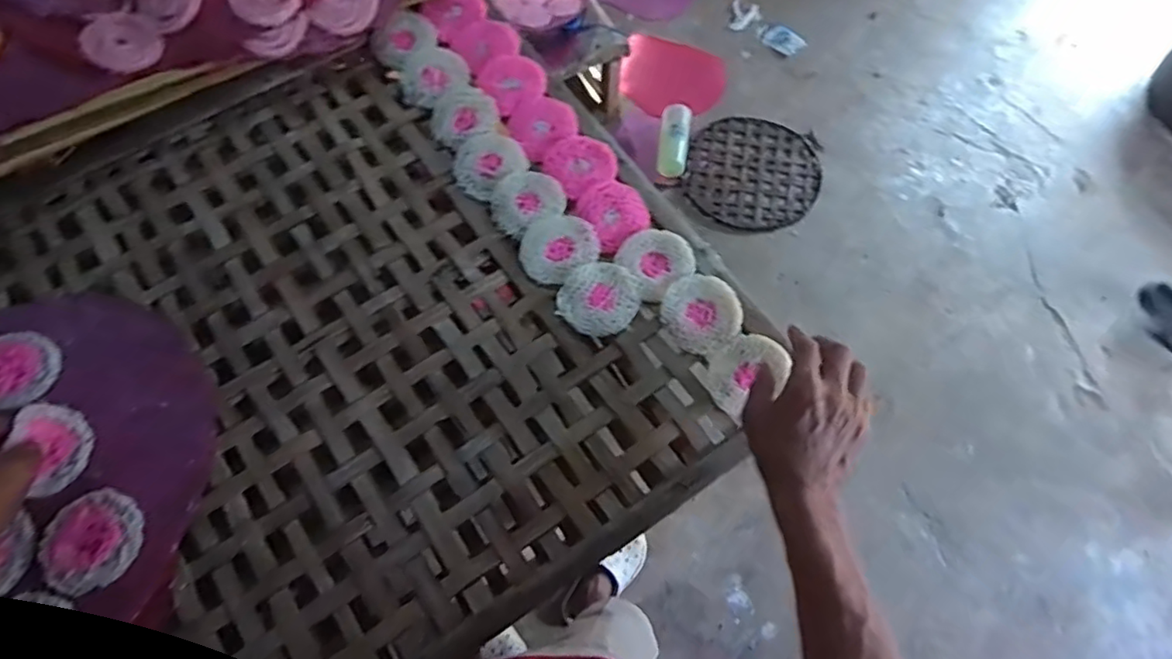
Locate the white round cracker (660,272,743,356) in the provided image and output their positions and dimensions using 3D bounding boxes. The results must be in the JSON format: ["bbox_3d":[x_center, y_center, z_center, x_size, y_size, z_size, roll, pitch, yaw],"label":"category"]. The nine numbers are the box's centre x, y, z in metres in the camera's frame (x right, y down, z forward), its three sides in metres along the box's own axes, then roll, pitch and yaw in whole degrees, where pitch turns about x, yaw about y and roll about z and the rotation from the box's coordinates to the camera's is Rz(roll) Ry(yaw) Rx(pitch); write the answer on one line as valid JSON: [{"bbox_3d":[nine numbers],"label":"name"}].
[{"bbox_3d":[0.114,-0.015,0.607,0.076,0.013,0.076,32,88,7],"label":"white round cracker"}]

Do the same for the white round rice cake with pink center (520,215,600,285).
[{"bbox_3d":[-0.029,-0.086,0.629,0.081,0.006,0.067,-35,73,-14],"label":"white round rice cake with pink center"}]

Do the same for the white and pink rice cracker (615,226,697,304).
[{"bbox_3d":[0.074,-0.071,0.620,0.068,0.018,0.071,-30,72,-12],"label":"white and pink rice cracker"}]

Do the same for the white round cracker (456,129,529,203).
[{"bbox_3d":[-0.108,-0.182,0.666,0.075,0.009,0.075,0,68,-1],"label":"white round cracker"}]

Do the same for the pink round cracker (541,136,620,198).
[{"bbox_3d":[-0.006,-0.183,0.663,0.071,0.005,0.067,0,68,-1],"label":"pink round cracker"}]

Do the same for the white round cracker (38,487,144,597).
[{"bbox_3d":[-0.426,0.180,0.526,0.078,0.013,0.079,0,68,1],"label":"white round cracker"}]

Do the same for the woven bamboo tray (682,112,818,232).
[{"bbox_3d":[0.491,-0.468,1.784,0.373,0.029,0.392,32,71,11],"label":"woven bamboo tray"}]

